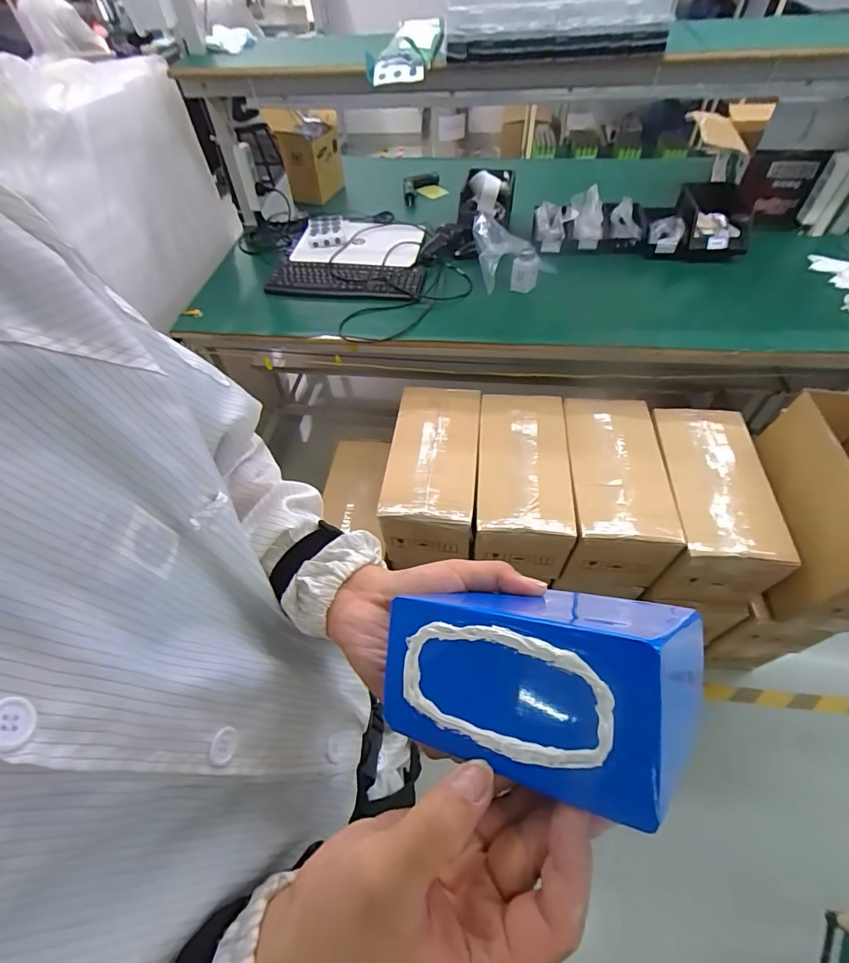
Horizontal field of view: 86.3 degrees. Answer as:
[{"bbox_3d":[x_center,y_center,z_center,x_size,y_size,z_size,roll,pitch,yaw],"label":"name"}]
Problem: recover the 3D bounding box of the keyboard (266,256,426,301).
[{"bbox_3d":[-0.228,-0.572,1.283,0.433,0.027,0.152,4,54,6],"label":"keyboard"}]

